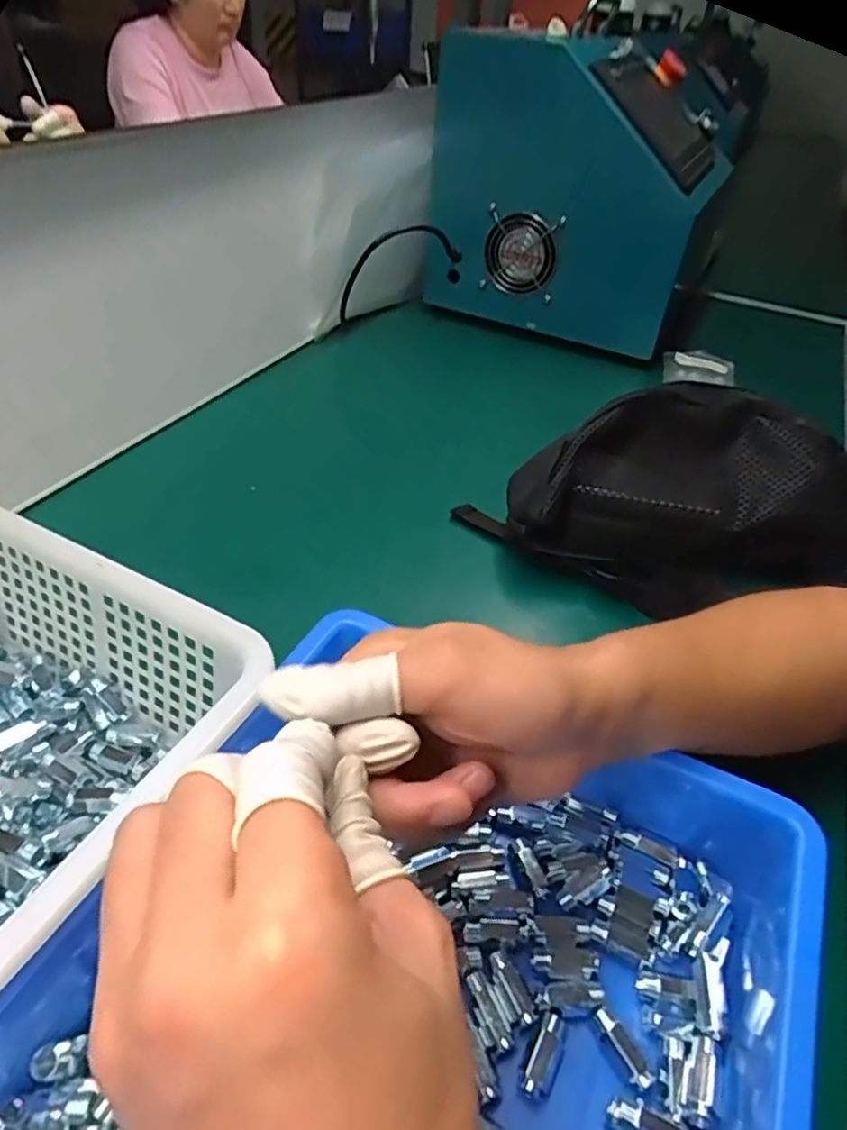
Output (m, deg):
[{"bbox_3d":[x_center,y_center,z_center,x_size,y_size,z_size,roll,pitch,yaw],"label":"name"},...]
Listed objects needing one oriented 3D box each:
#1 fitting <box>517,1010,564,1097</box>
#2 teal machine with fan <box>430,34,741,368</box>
[{"bbox_3d":[0.048,0.189,0.248,0.011,0.009,0.030,25,45,21],"label":"fitting"},{"bbox_3d":[0.194,-0.447,0.778,0.289,0.272,0.262,22,44,17],"label":"teal machine with fan"}]

